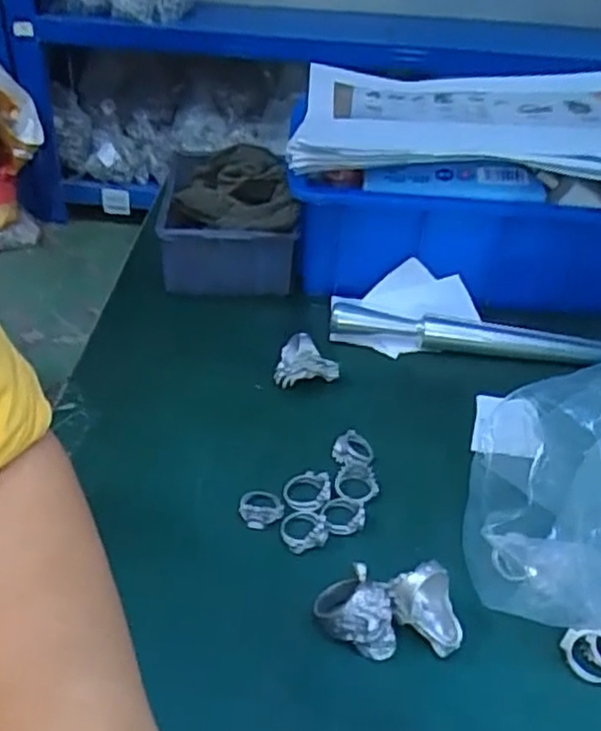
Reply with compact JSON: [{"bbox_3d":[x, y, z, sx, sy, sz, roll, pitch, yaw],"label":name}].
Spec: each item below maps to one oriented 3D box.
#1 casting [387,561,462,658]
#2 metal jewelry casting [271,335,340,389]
[{"bbox_3d":[0.053,0.100,0.305,0.032,0.035,0.019,17,38,17],"label":"casting"},{"bbox_3d":[0.004,-0.001,0.441,0.038,0.031,0.017,3,36,-2],"label":"metal jewelry casting"}]

